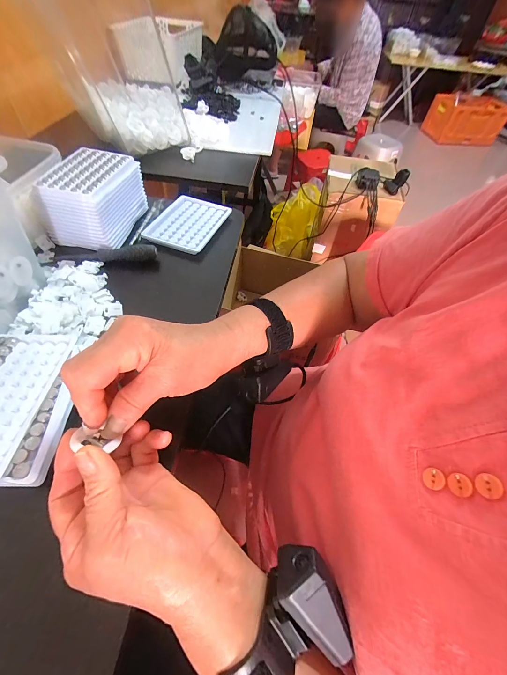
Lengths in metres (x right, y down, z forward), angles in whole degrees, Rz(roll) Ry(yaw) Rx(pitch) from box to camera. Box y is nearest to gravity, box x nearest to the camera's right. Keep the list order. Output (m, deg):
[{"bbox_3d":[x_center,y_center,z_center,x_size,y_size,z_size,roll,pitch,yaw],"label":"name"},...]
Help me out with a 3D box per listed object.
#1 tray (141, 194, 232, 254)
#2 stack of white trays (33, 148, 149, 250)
[{"bbox_3d":[-0.110,-0.188,0.452,0.101,0.010,0.130,18,55,9],"label":"tray"},{"bbox_3d":[-0.233,-0.208,0.409,0.102,0.075,0.127,9,55,3],"label":"stack of white trays"}]

